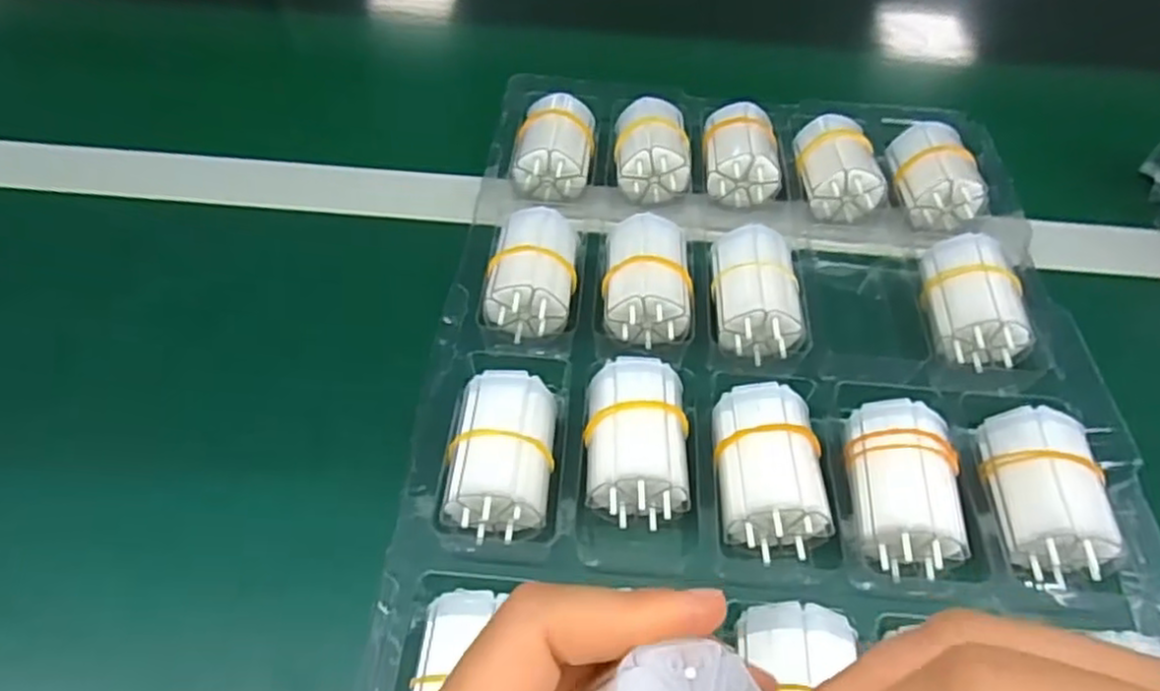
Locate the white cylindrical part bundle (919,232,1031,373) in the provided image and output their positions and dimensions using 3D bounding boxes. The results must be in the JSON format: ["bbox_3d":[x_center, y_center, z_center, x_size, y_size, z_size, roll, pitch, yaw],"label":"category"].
[{"bbox_3d":[0.185,-0.020,0.339,0.039,0.034,0.062,6,52,2],"label":"white cylindrical part bundle"}]

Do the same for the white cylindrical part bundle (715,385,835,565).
[{"bbox_3d":[0.073,0.050,0.280,0.040,0.034,0.065,0,52,-3],"label":"white cylindrical part bundle"}]

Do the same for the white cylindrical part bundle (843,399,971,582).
[{"bbox_3d":[0.123,0.056,0.277,0.039,0.033,0.063,5,52,1],"label":"white cylindrical part bundle"}]

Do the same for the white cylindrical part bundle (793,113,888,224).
[{"bbox_3d":[0.142,-0.096,0.399,0.040,0.037,0.060,0,52,-3],"label":"white cylindrical part bundle"}]

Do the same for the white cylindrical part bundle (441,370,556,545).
[{"bbox_3d":[-0.030,0.045,0.282,0.039,0.035,0.060,3,52,-1],"label":"white cylindrical part bundle"}]

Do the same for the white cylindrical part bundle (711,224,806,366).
[{"bbox_3d":[0.082,-0.025,0.340,0.039,0.034,0.062,3,52,0],"label":"white cylindrical part bundle"}]

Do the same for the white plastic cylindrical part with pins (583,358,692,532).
[{"bbox_3d":[0.022,0.040,0.288,0.040,0.034,0.061,3,52,0],"label":"white plastic cylindrical part with pins"}]

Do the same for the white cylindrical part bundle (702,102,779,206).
[{"bbox_3d":[0.090,-0.106,0.406,0.041,0.034,0.061,1,52,-2],"label":"white cylindrical part bundle"}]

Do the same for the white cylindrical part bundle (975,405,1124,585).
[{"bbox_3d":[0.177,0.056,0.276,0.037,0.029,0.060,11,52,6],"label":"white cylindrical part bundle"}]

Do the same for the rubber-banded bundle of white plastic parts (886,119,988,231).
[{"bbox_3d":[0.192,-0.096,0.392,0.034,0.029,0.065,-1,52,-3],"label":"rubber-banded bundle of white plastic parts"}]

